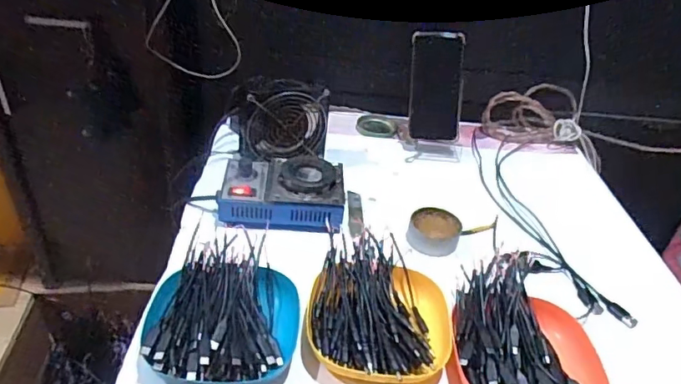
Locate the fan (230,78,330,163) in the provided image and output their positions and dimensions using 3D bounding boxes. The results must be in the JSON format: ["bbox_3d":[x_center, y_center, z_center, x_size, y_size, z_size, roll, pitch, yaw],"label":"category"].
[{"bbox_3d":[-0.081,-0.101,0.738,0.128,0.113,0.045,-5,38,-16],"label":"fan"}]

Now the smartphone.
[{"bbox_3d":[0.149,-0.162,0.822,0.079,0.163,0.009,1,11,-2],"label":"smartphone"}]

